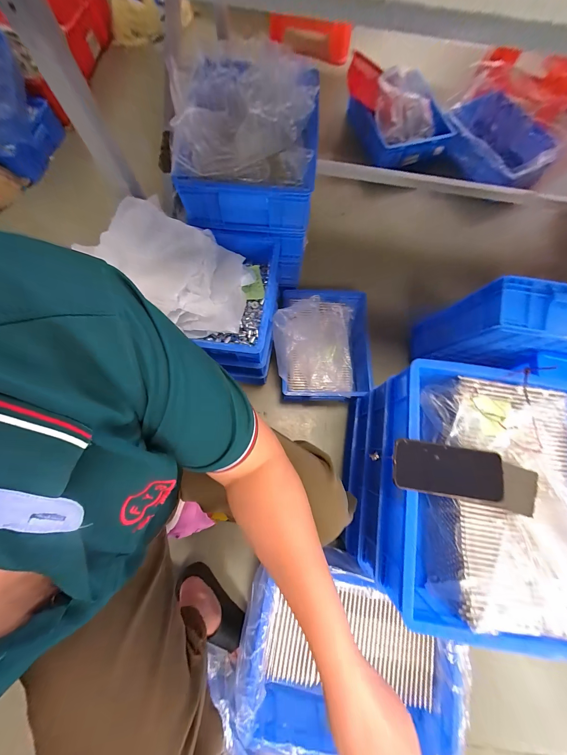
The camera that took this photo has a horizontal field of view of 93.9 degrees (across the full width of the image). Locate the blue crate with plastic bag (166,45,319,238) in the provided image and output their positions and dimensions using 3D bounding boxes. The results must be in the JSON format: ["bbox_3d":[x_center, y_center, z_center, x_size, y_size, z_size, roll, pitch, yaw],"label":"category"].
[{"bbox_3d":[-0.075,-0.600,0.642,0.297,0.182,0.421,3,75,-1],"label":"blue crate with plastic bag"}]

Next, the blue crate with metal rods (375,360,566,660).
[{"bbox_3d":[0.327,0.192,0.462,0.299,0.130,0.406,8,75,1],"label":"blue crate with metal rods"}]

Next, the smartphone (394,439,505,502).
[{"bbox_3d":[0.256,0.145,0.416,0.154,0.011,0.077,6,75,10],"label":"smartphone"}]

